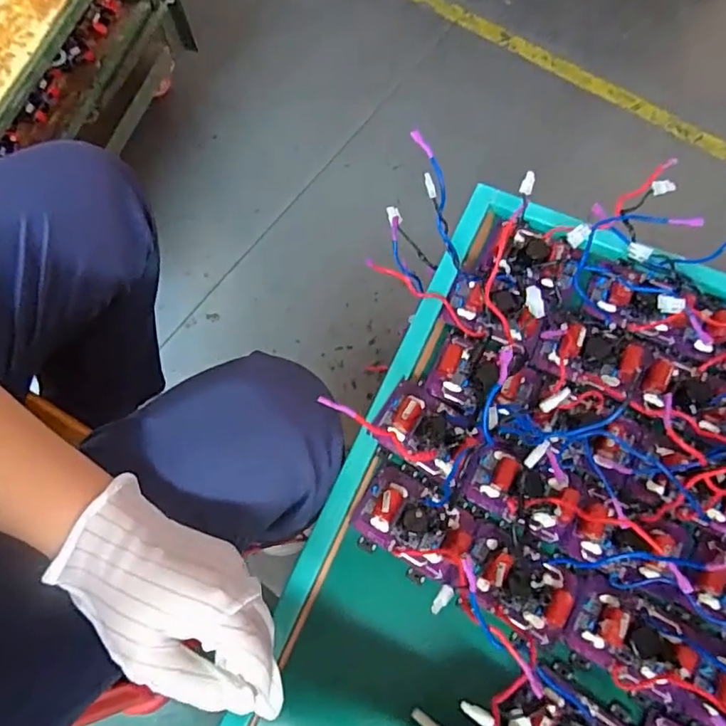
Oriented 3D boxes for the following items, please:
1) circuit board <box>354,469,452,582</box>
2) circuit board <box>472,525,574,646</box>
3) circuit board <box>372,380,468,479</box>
[{"bbox_3d":[0.042,0.137,0.487,0.089,0.032,0.069,29,75,11],"label":"circuit board"},{"bbox_3d":[0.133,0.186,0.466,0.094,0.027,0.060,29,75,11],"label":"circuit board"},{"bbox_3d":[0.055,0.057,0.509,0.076,0.033,0.067,29,75,10],"label":"circuit board"}]

